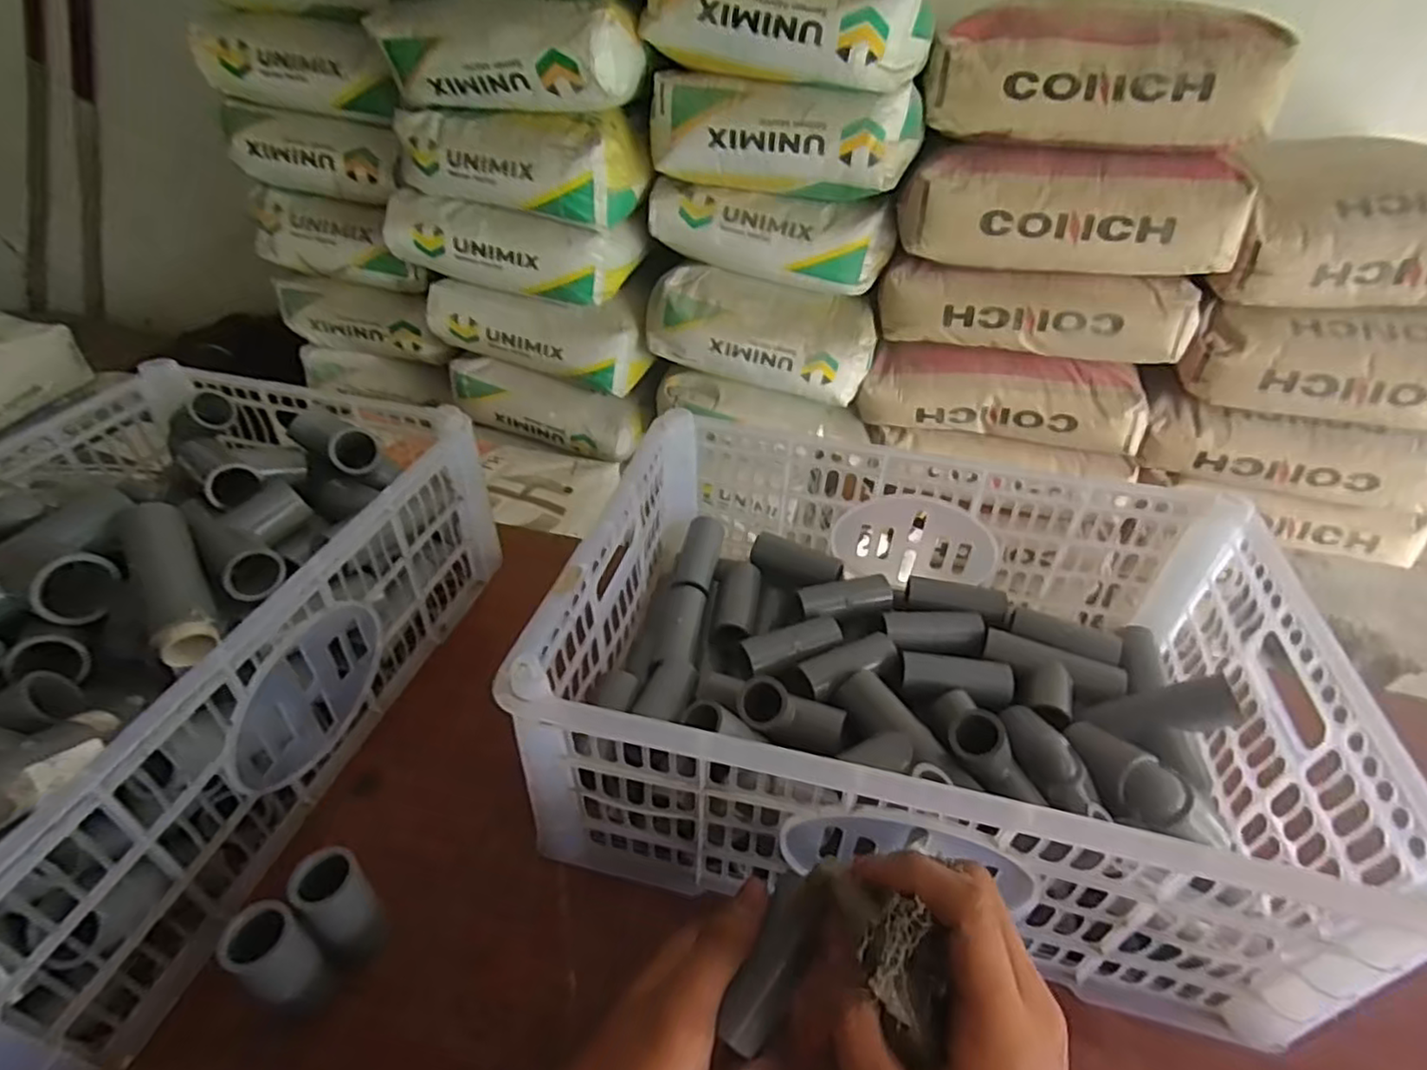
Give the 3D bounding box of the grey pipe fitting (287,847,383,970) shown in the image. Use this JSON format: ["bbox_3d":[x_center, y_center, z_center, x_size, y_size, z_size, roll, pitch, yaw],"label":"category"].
[{"bbox_3d":[-0.180,0.184,0.335,0.031,0.070,0.027,31,47,30],"label":"grey pipe fitting"}]

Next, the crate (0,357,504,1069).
[{"bbox_3d":[-0.363,0.058,0.418,0.284,0.139,0.407,10,40,9],"label":"crate"}]

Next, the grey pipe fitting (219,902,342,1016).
[{"bbox_3d":[-0.199,0.198,0.316,0.030,0.067,0.027,22,43,22],"label":"grey pipe fitting"}]

